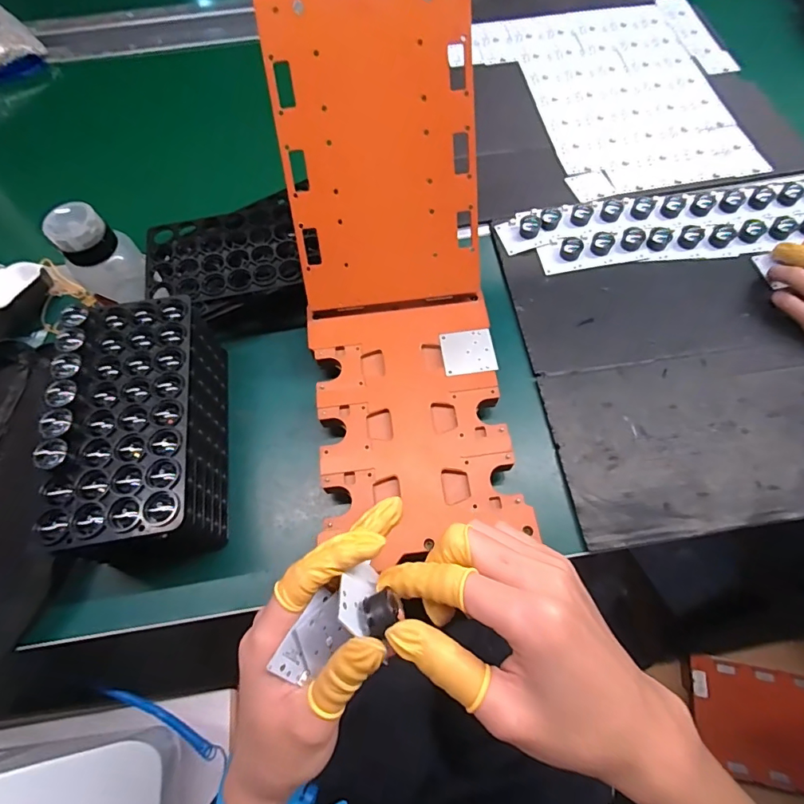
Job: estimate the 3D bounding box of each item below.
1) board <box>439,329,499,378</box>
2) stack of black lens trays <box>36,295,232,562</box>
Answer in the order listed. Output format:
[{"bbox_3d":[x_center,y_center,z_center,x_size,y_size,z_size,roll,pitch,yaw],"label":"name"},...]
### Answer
[{"bbox_3d":[0.060,-0.046,0.414,0.047,0.004,0.044,-7,66,0],"label":"board"},{"bbox_3d":[-0.206,0.022,0.371,0.097,0.101,0.203,-7,66,-1],"label":"stack of black lens trays"}]

